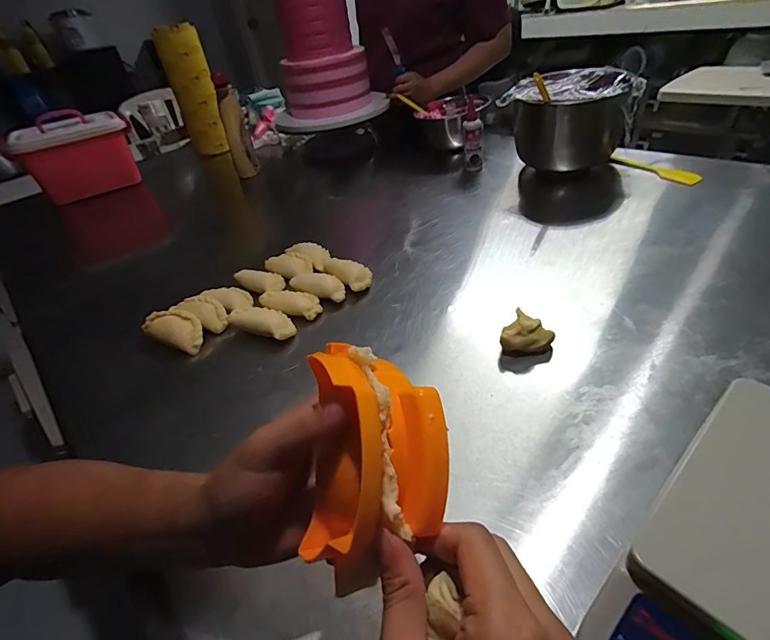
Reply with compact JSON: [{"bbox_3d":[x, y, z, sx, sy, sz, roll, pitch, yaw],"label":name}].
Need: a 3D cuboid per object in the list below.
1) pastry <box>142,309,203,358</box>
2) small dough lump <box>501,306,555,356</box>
[{"bbox_3d":[-0.262,0.012,0.521,0.089,0.029,0.043,13,43,27],"label":"pastry"},{"bbox_3d":[0.148,0.019,0.431,0.044,0.040,0.033,18,46,31],"label":"small dough lump"}]

